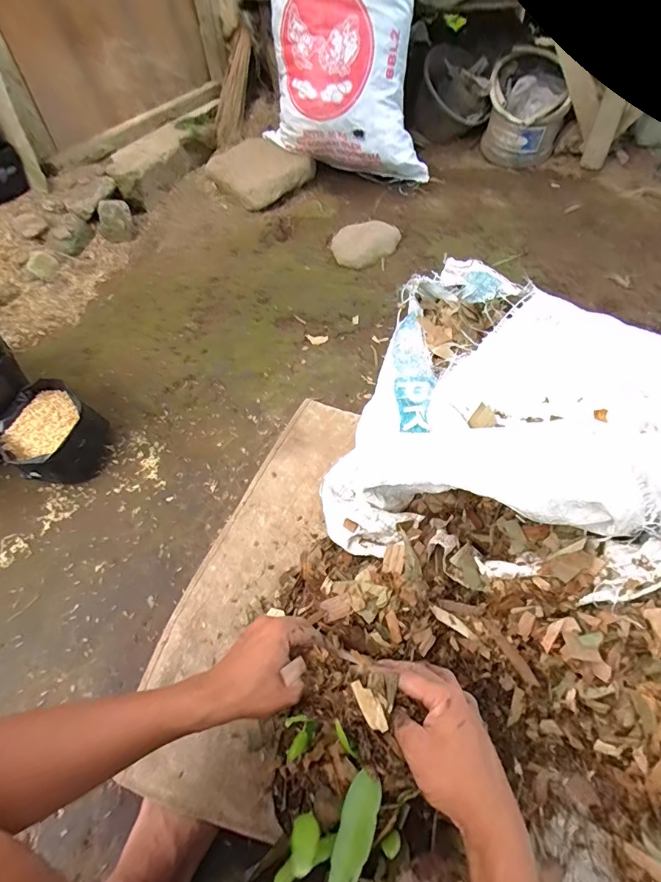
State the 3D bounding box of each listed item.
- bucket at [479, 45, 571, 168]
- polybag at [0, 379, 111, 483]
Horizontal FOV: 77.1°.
[{"bbox_3d":[0.645,-1.102,1.387,0.240,0.271,0.234,8,53,10],"label":"bucket"},{"bbox_3d":[-0.482,-0.005,0.736,0.152,0.108,0.154,31,60,25],"label":"polybag"}]

